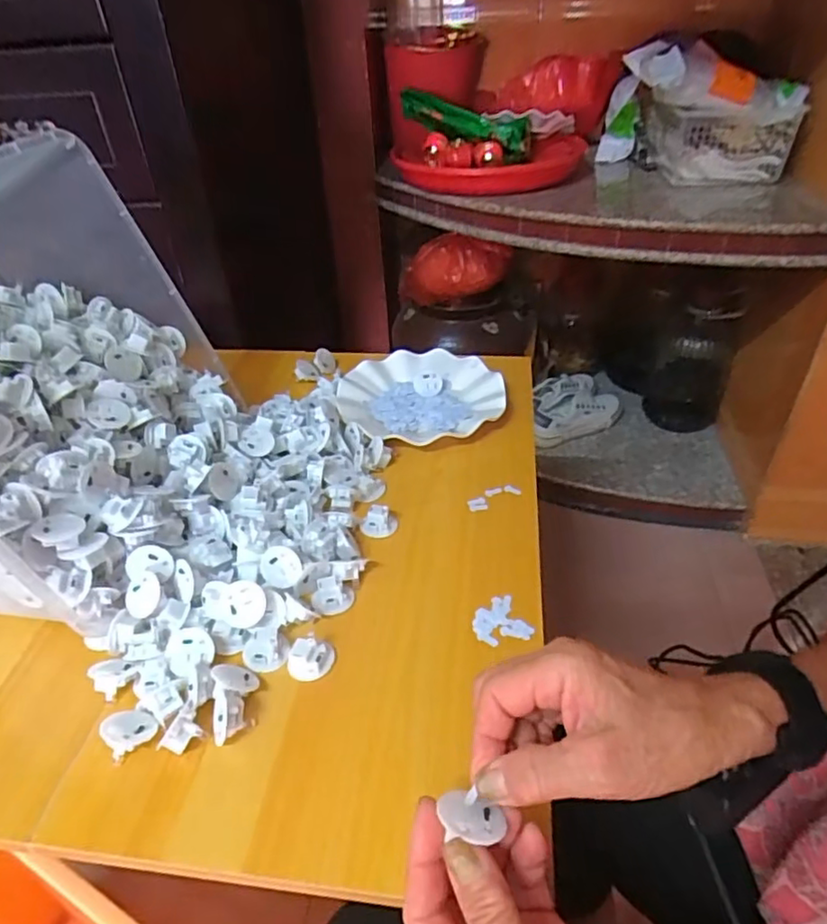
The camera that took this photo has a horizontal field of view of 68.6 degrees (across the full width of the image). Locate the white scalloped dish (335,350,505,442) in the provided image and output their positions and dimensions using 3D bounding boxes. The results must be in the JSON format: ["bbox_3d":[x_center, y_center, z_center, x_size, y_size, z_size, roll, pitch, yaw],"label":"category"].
[{"bbox_3d":[0.008,-0.075,0.679,0.177,0.021,0.172,-2,38,2],"label":"white scalloped dish"}]

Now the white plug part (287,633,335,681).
[{"bbox_3d":[-0.072,0.138,0.428,0.028,0.016,0.030,-2,38,2],"label":"white plug part"}]

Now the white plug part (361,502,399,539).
[{"bbox_3d":[-0.031,0.052,0.532,0.032,0.020,0.028,-9,39,-7],"label":"white plug part"}]

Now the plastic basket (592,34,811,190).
[{"bbox_3d":[0.479,-0.598,1.028,0.248,0.184,0.220,-2,38,1],"label":"plastic basket"}]

